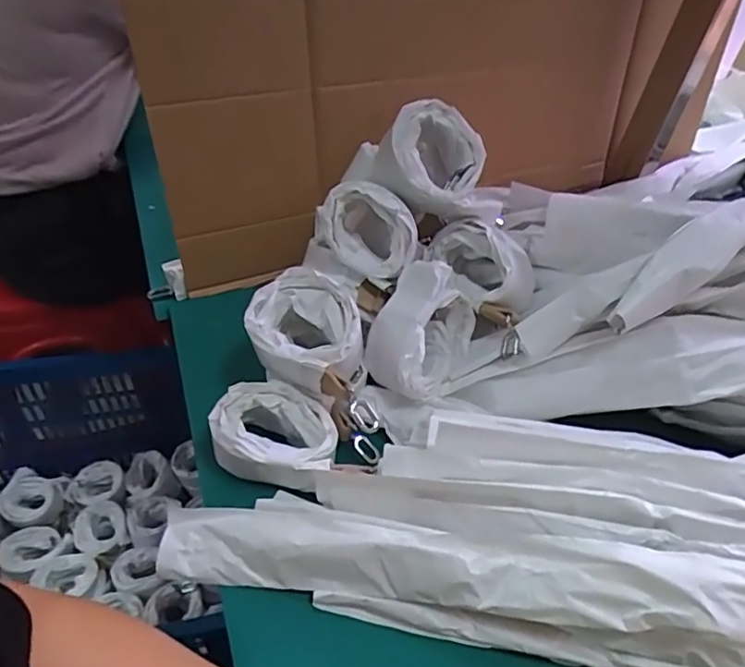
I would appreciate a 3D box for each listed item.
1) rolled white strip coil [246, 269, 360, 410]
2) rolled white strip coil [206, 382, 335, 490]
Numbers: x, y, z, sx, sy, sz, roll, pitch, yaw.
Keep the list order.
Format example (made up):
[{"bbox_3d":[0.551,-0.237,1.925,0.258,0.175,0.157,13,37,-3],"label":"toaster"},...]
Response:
[{"bbox_3d":[-0.057,0.003,0.498,0.098,0.063,0.111,-11,48,-17],"label":"rolled white strip coil"},{"bbox_3d":[-0.080,0.086,0.477,0.106,0.044,0.079,13,46,6],"label":"rolled white strip coil"}]

